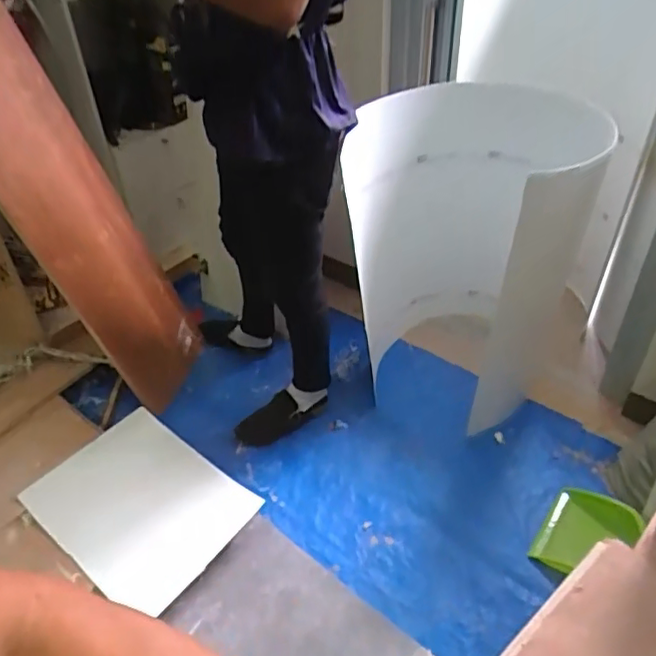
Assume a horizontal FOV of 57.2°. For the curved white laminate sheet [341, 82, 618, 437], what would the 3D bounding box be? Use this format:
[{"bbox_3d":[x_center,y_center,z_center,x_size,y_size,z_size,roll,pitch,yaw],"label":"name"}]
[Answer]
[{"bbox_3d":[0.373,-0.230,1.697,0.600,0.846,0.502,14,43,19],"label":"curved white laminate sheet"}]

